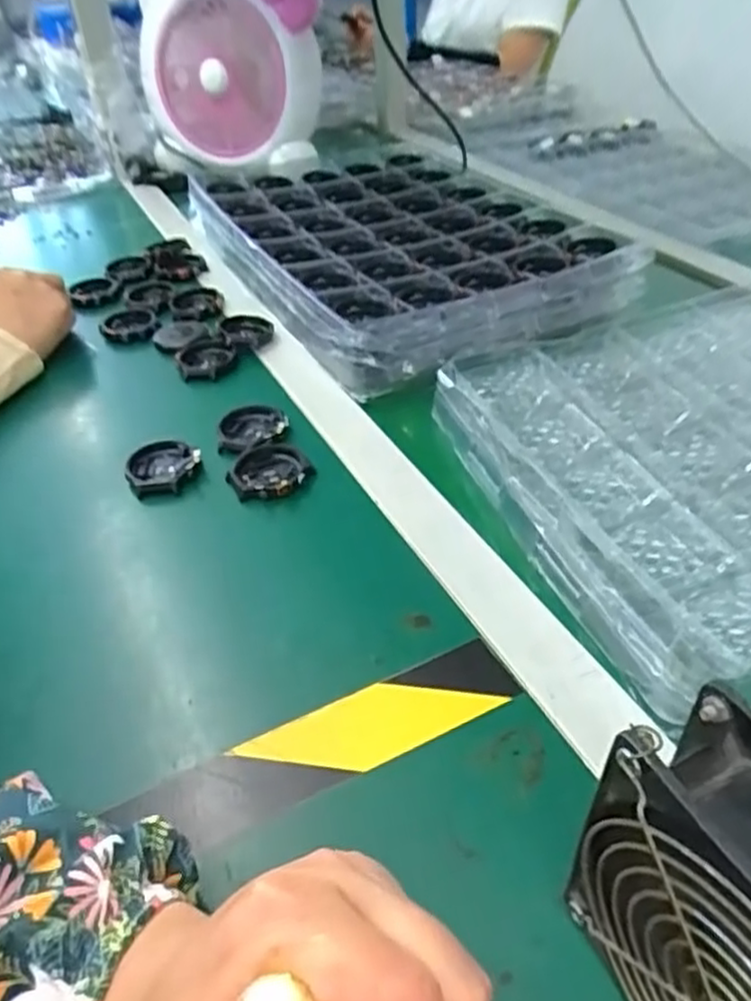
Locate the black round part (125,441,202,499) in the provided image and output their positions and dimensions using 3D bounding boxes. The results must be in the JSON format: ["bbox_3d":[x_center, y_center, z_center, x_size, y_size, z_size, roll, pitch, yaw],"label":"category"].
[{"bbox_3d":[-0.147,-0.021,0.497,0.050,0.016,0.050,-12,40,-11],"label":"black round part"}]

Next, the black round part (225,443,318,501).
[{"bbox_3d":[-0.071,-0.020,0.488,0.054,0.010,0.054,-2,39,2],"label":"black round part"}]

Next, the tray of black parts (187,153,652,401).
[{"bbox_3d":[0.025,-0.271,0.744,0.325,0.044,0.496,-18,41,-18],"label":"tray of black parts"}]

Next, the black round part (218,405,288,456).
[{"bbox_3d":[-0.090,-0.053,0.520,0.046,0.009,0.054,7,40,13],"label":"black round part"}]

